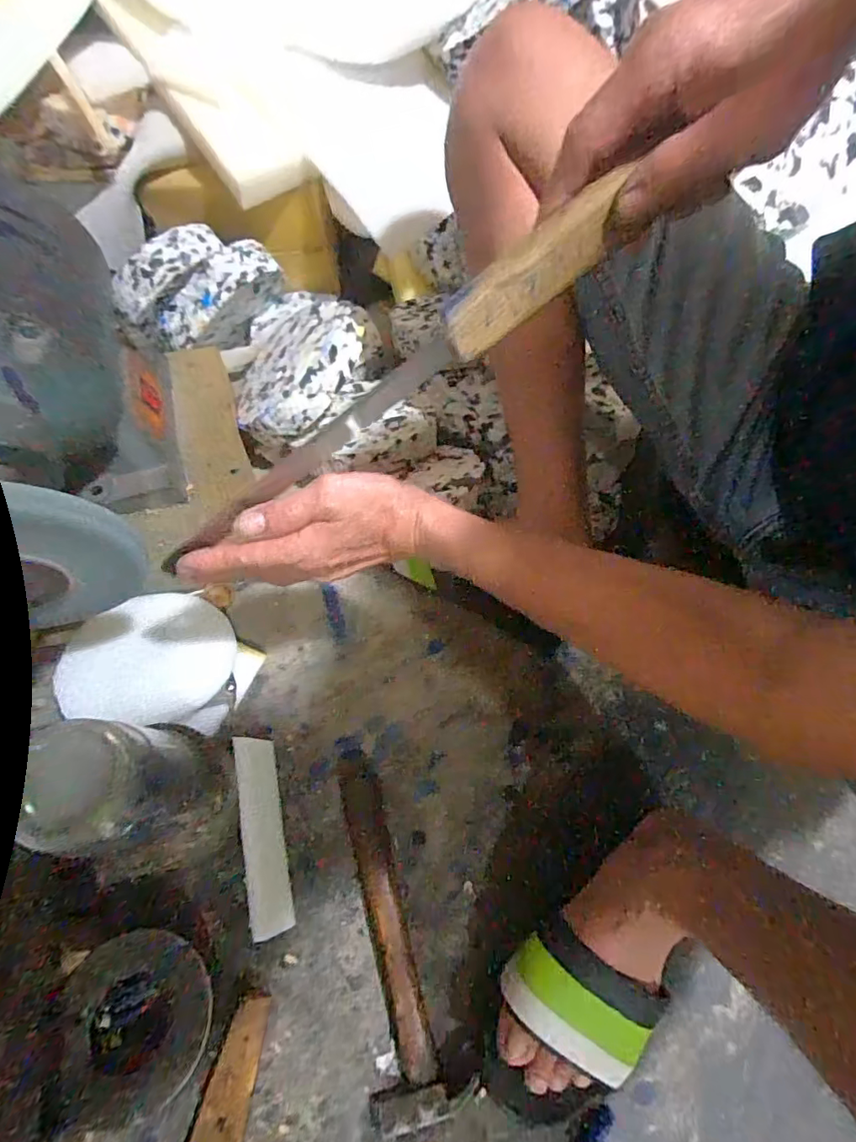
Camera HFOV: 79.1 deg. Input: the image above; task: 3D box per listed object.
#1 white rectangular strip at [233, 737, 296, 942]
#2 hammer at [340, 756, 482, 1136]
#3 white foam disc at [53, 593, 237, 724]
[{"bbox_3d":[-0.143,0.223,0.448,0.035,0.015,0.153,-12,65,-10],"label":"white rectangular strip"},{"bbox_3d":[-0.043,0.285,0.420,0.071,0.027,0.250,-19,66,-13],"label":"hammer"},{"bbox_3d":[-0.255,0.075,0.480,0.141,0.014,0.124,-1,53,-13],"label":"white foam disc"}]

